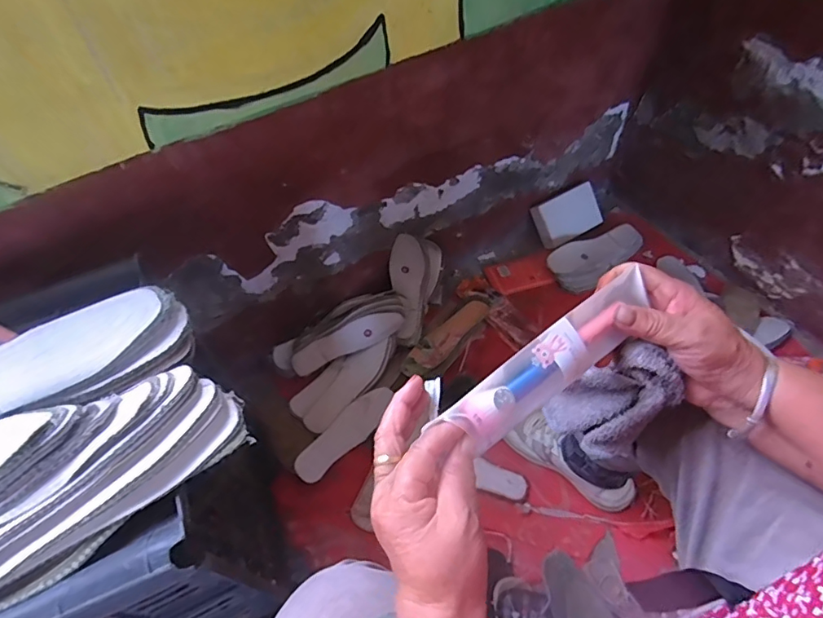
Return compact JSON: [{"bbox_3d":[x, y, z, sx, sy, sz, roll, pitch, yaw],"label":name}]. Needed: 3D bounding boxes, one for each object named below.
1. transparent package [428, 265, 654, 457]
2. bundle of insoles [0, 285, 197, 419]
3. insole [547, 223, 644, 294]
[{"bbox_3d":[0.098,0.036,0.336,0.165,0.030,0.033,-34,58,-19],"label":"transparent package"},{"bbox_3d":[-0.301,0.055,0.394,0.234,0.043,0.077,-29,57,-17],"label":"bundle of insoles"},{"bbox_3d":[0.417,-0.113,1.070,0.240,0.021,0.108,-22,72,-18],"label":"insole"}]

